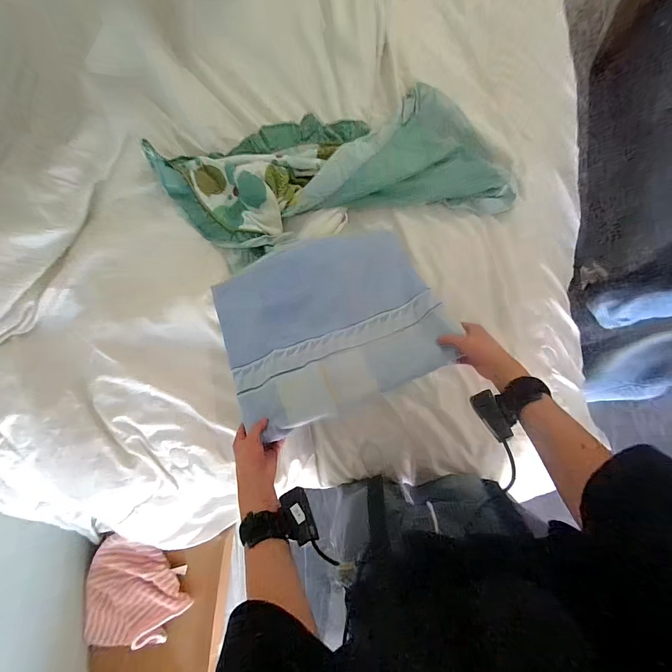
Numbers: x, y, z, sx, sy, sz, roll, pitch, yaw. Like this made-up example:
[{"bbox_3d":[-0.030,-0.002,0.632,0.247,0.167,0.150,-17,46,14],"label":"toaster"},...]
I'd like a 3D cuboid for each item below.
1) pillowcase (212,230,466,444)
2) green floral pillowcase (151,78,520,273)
[{"bbox_3d":[-0.012,-0.028,0.564,0.367,0.119,0.293,-23,89,1],"label":"pillowcase"},{"bbox_3d":[-0.007,-0.324,0.694,0.696,0.067,0.304,-12,90,1],"label":"green floral pillowcase"}]

